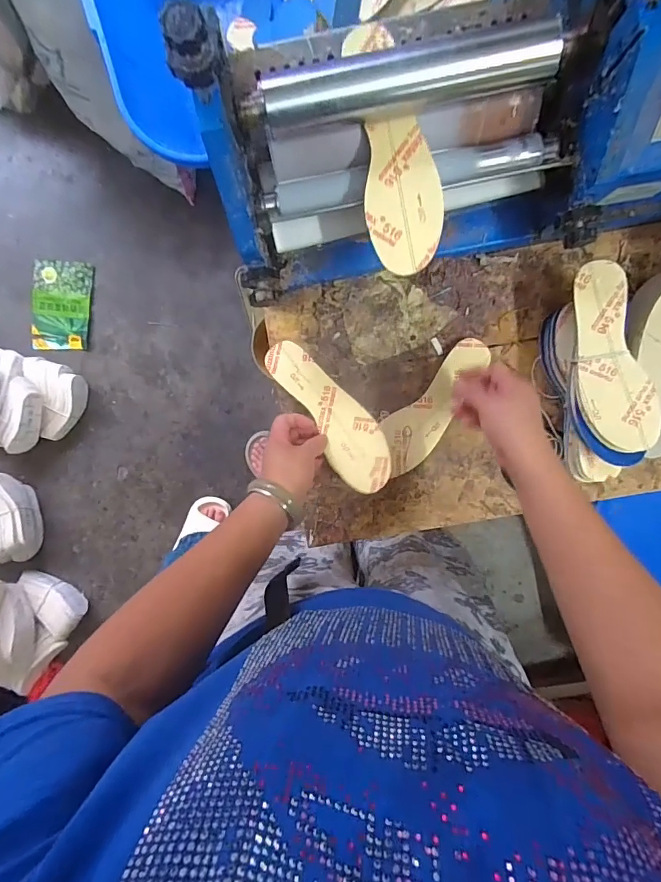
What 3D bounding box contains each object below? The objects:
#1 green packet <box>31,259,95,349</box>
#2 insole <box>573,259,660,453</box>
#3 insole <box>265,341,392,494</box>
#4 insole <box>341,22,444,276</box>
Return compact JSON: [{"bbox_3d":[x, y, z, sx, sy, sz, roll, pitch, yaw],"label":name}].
[{"bbox_3d":[-0.794,-0.397,1.294,0.176,0.031,0.254,7,97,4],"label":"green packet"},{"bbox_3d":[0.317,-0.094,0.501,0.074,0.019,0.209,-11,86,17],"label":"insole"},{"bbox_3d":[0.001,-0.037,0.566,0.072,0.007,0.224,-33,84,-1],"label":"insole"},{"bbox_3d":[0.064,-0.278,0.425,0.072,0.007,0.223,-8,95,6],"label":"insole"}]

